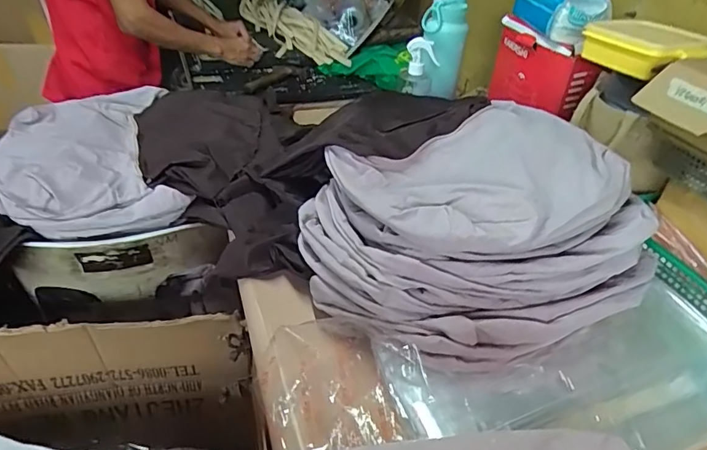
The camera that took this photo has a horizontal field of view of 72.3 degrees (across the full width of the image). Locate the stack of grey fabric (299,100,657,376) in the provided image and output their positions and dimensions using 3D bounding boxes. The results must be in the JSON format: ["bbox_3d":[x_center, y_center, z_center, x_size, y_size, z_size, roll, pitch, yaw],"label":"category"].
[{"bbox_3d":[0.150,0.005,0.604,0.395,0.181,0.286,-8,38,-19],"label":"stack of grey fabric"}]

